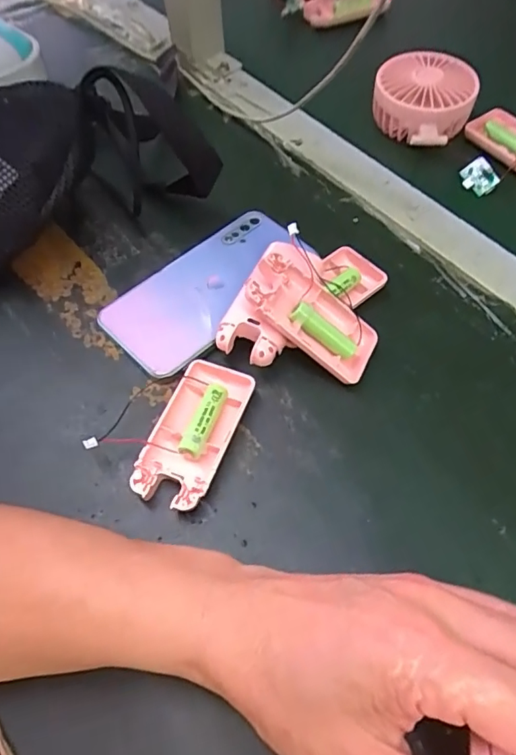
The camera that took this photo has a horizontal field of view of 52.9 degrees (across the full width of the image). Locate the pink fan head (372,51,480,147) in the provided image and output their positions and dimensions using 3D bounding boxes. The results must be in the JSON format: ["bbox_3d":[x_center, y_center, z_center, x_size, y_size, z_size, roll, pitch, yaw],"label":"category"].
[{"bbox_3d":[0.147,-0.247,0.465,0.085,0.048,0.085,16,60,9],"label":"pink fan head"}]

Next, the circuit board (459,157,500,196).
[{"bbox_3d":[0.190,-0.171,0.446,0.028,0.025,0.008,52,26,-7],"label":"circuit board"}]

